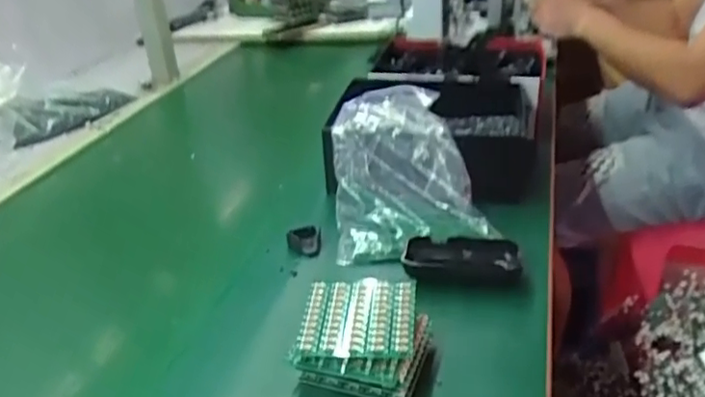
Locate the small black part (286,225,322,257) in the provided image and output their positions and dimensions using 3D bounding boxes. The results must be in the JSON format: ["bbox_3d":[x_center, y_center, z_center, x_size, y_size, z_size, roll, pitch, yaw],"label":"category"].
[{"bbox_3d":[-0.051,0.043,0.660,0.035,0.023,0.036,-9,28,-4],"label":"small black part"}]

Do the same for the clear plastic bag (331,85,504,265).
[{"bbox_3d":[0.055,-0.032,0.669,0.153,0.118,0.158,-6,28,1],"label":"clear plastic bag"}]

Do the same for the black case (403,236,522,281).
[{"bbox_3d":[0.107,0.060,0.609,0.107,0.026,0.056,0,29,12],"label":"black case"}]

